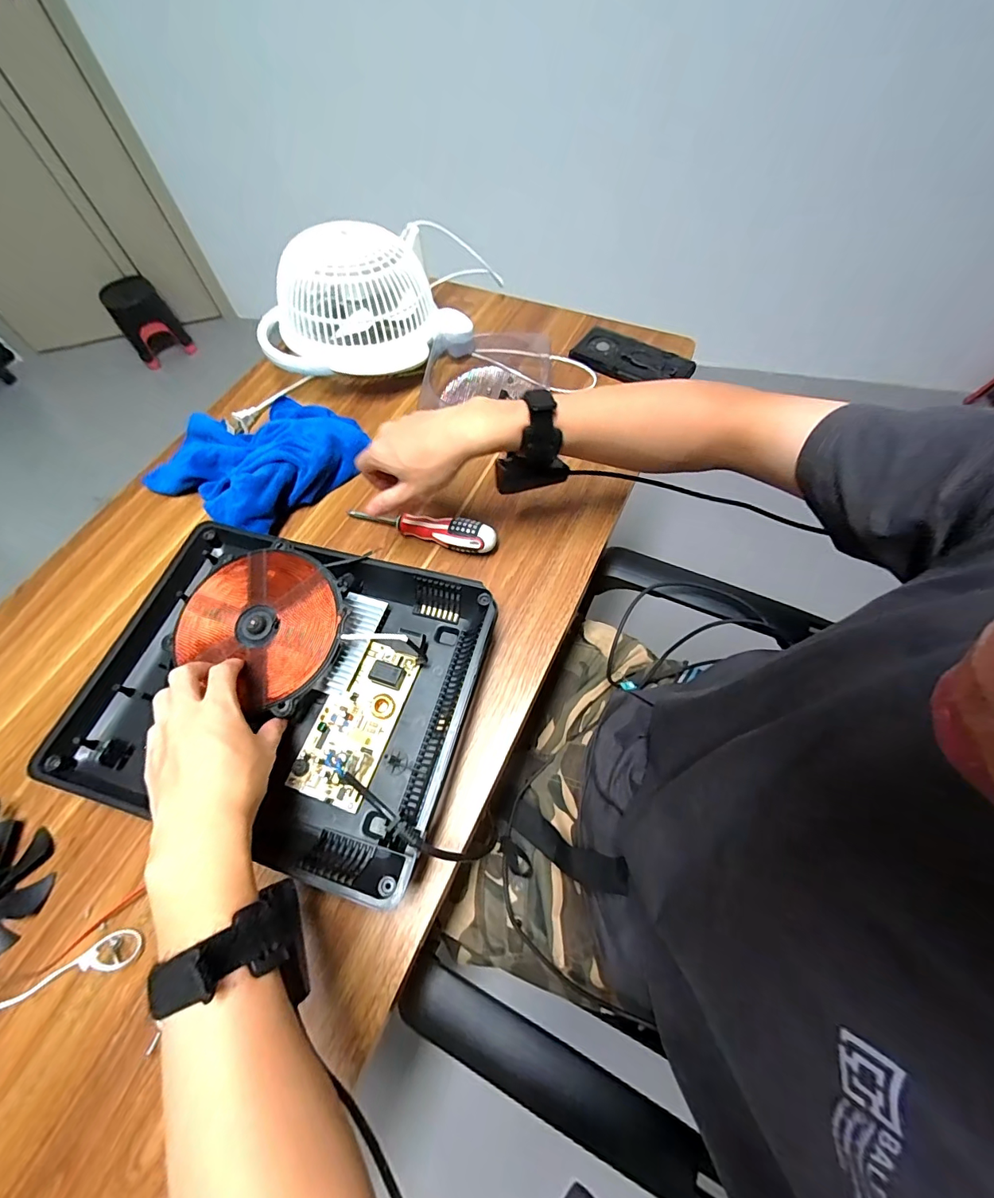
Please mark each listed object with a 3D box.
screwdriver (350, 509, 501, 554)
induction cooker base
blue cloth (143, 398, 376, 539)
[{"bbox_3d":[-0.090,-0.080,0.521,0.182,0.033,0.032,13,64,10],"label":"screwdriver"},{"bbox_3d":[-0.204,0.078,0.427,0.351,0.069,0.270,11,64,9],"label":"induction cooker base"},{"bbox_3d":[-0.309,-0.192,0.590,0.254,0.061,0.212,29,68,17],"label":"blue cloth"}]

